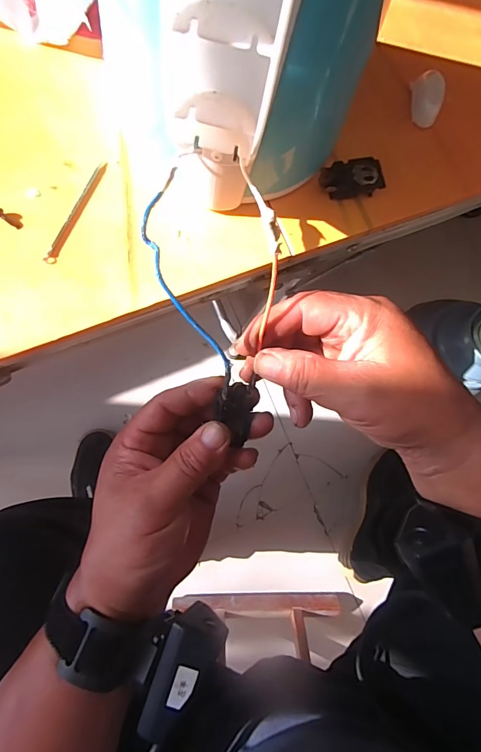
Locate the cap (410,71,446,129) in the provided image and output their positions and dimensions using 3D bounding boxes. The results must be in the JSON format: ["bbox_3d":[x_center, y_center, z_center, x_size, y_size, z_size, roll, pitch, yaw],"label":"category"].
[{"bbox_3d":[0.138,-0.205,0.282,0.017,0.016,0.037,3,82,-6],"label":"cap"}]

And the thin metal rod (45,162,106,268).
[{"bbox_3d":[-0.104,-0.105,0.242,0.007,0.004,0.076,25,83,-7],"label":"thin metal rod"}]

